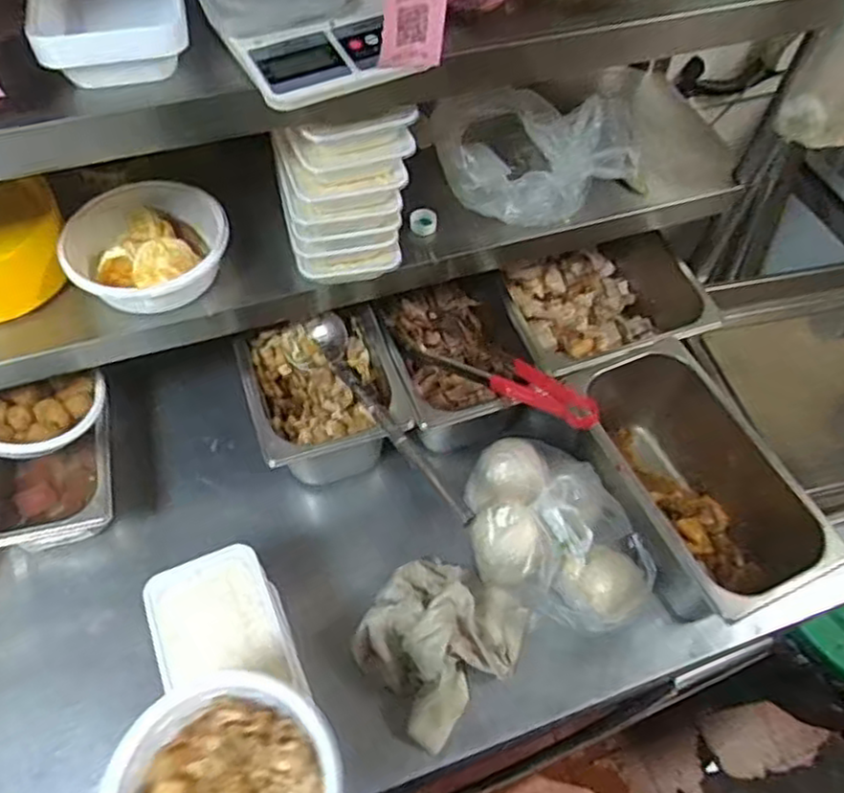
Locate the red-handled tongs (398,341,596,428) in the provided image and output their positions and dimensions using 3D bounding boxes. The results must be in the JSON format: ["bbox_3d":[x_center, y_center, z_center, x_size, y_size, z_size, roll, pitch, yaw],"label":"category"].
[{"bbox_3d":[0.096,-0.020,0.877,0.266,0.051,0.054,22,57,31],"label":"red-handled tongs"}]

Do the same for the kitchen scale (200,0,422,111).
[{"bbox_3d":[-0.108,-0.336,0.610,0.154,0.043,0.214,-21,60,-15],"label":"kitchen scale"}]

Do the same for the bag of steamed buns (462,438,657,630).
[{"bbox_3d":[0.156,0.156,0.843,0.183,0.098,0.244,-25,61,-17],"label":"bag of steamed buns"}]

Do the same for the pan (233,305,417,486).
[{"bbox_3d":[-0.123,0.013,0.910,0.176,0.144,0.199,-17,59,-13],"label":"pan"}]

